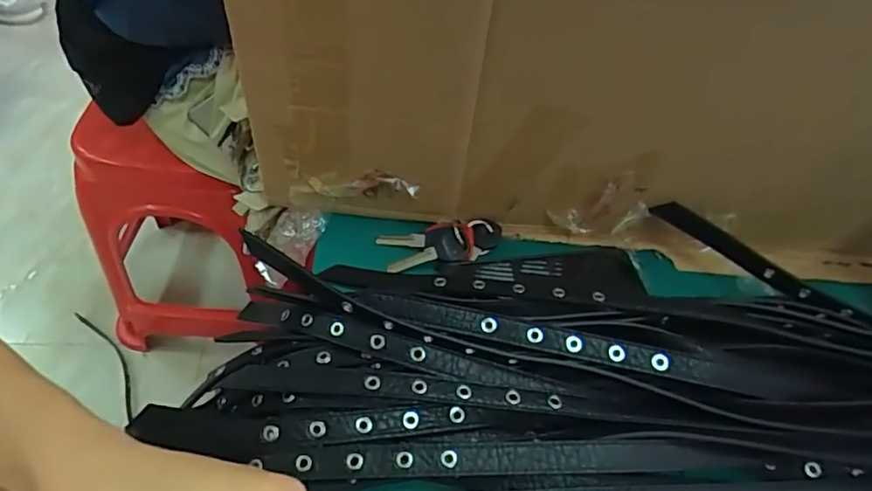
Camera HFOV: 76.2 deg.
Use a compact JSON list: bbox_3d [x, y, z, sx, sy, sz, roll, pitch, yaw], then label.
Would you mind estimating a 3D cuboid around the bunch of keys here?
[{"bbox_3d":[0.006,-0.005,0.463,0.103,0.017,0.040,-4,51,-9],"label":"bunch of keys"}]

